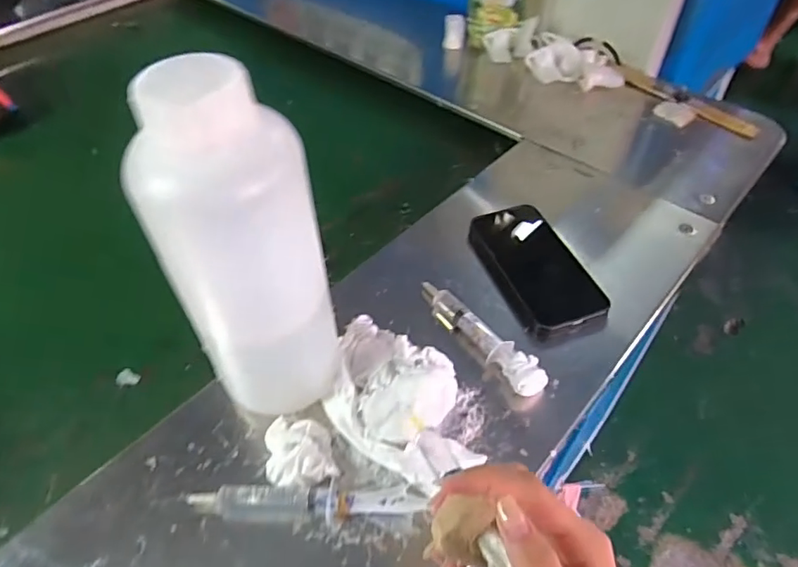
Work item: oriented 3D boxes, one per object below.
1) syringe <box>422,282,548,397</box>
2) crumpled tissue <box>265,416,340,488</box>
[{"bbox_3d":[0.066,0.038,0.448,0.028,0.030,0.132,-29,55,-21],"label":"syringe"},{"bbox_3d":[-0.070,0.116,0.384,0.046,0.019,0.051,-10,50,-7],"label":"crumpled tissue"}]

